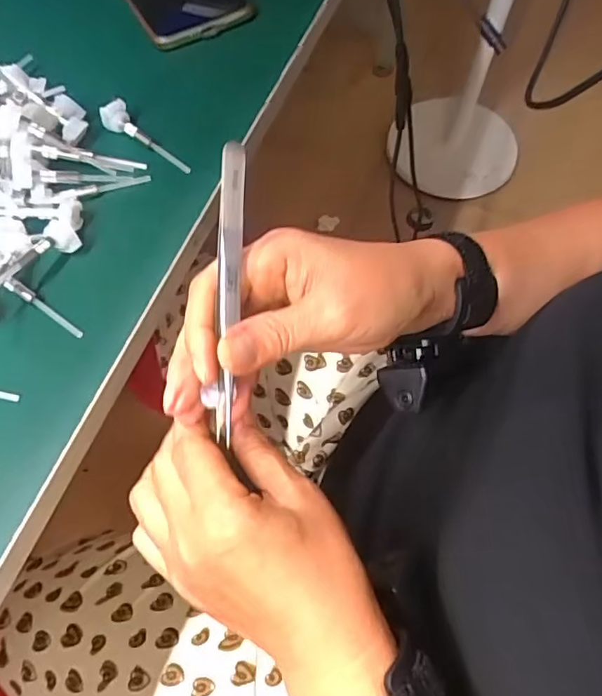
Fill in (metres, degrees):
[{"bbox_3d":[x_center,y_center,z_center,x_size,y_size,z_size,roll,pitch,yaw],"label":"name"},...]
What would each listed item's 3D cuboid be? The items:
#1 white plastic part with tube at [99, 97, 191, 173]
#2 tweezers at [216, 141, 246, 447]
[{"bbox_3d":[-0.097,-0.131,0.345,0.065,0.018,0.015,38,70,16],"label":"white plastic part with tube"},{"bbox_3d":[-0.031,-0.030,0.245,0.010,0.007,0.127,2,86,-2],"label":"tweezers"}]

